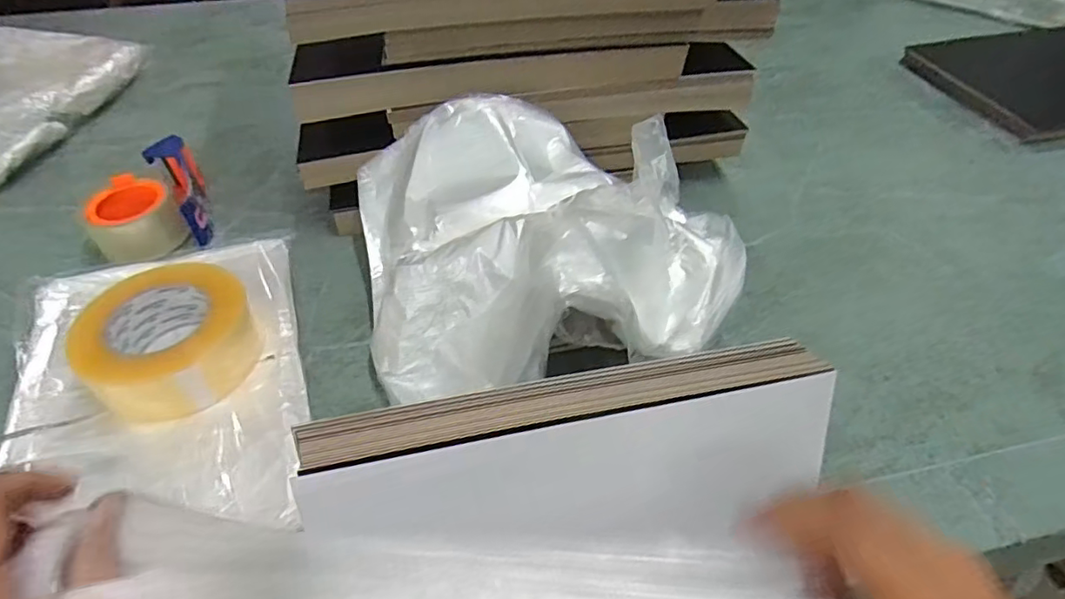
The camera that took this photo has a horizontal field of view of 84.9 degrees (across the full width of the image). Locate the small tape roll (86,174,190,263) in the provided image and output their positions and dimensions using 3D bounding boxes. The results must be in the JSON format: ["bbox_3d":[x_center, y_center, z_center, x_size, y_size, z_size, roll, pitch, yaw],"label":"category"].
[{"bbox_3d":[-0.417,-0.078,0.617,0.085,0.054,0.075,-28,53,-23],"label":"small tape roll"}]

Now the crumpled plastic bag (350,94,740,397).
[{"bbox_3d":[0.004,-0.057,0.510,0.306,0.152,0.281,-14,49,-12],"label":"crumpled plastic bag"}]

